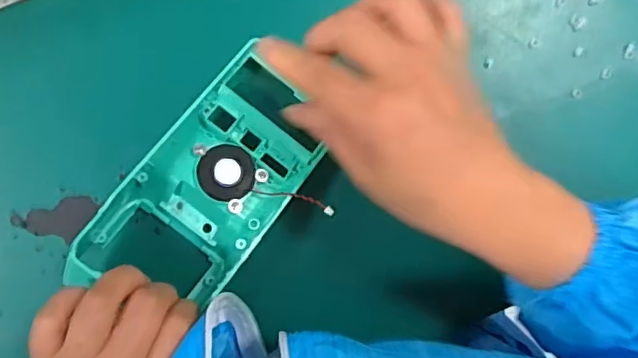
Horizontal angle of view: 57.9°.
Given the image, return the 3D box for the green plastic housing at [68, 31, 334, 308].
[{"bbox_3d":[-0.068,0.010,0.346,0.086,0.047,0.166,41,89,-2],"label":"green plastic housing"}]

